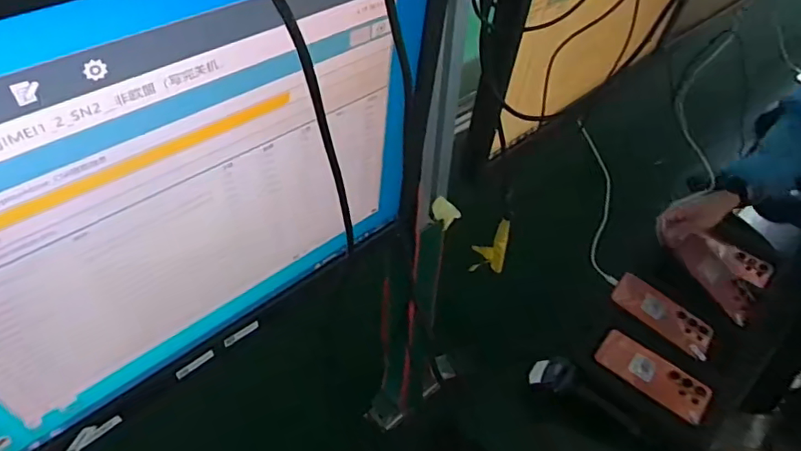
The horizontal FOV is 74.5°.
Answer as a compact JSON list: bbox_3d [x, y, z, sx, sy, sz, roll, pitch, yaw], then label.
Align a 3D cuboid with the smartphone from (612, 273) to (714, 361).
[{"bbox_3d":[0.424,0.142,0.851,0.159,0.009,0.064,37,75,23],"label":"smartphone"}]

